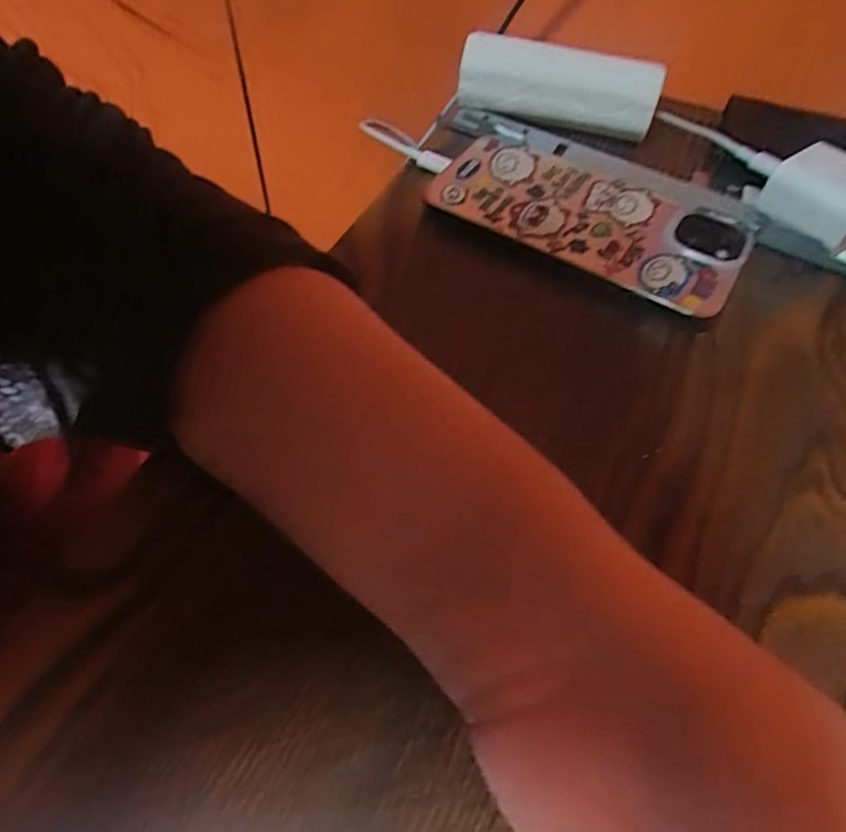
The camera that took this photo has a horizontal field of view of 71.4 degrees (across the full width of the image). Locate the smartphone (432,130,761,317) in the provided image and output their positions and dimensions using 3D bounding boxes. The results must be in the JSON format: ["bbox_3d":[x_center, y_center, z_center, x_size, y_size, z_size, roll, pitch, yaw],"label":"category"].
[{"bbox_3d":[0.076,-0.090,0.271,0.137,0.017,0.065,26,59,14],"label":"smartphone"}]

